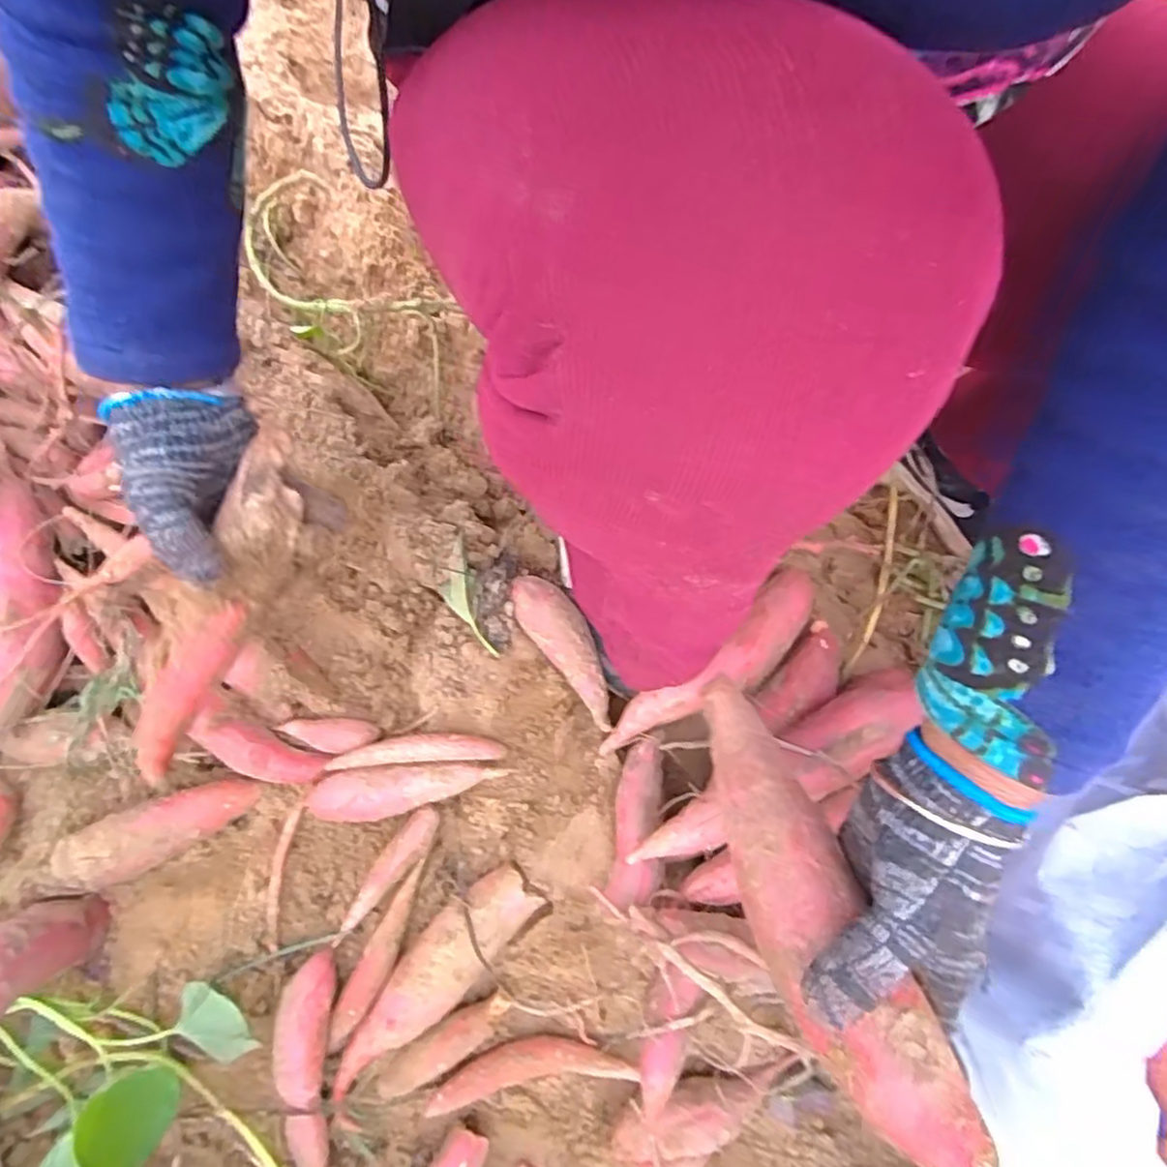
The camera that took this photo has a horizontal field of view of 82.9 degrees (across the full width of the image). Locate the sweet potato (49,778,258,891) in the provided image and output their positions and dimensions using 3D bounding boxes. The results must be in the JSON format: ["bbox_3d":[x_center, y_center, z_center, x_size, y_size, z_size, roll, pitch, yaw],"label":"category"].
[{"bbox_3d":[-0.317,0.184,0.493,0.132,0.034,0.041,-21,77,-30],"label":"sweet potato"}]

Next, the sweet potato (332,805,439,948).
[{"bbox_3d":[-0.153,0.225,0.518,0.028,0.022,0.129,37,96,7],"label":"sweet potato"}]

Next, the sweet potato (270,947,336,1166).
[{"bbox_3d":[-0.203,0.355,0.478,0.034,0.032,0.152,-1,76,-2],"label":"sweet potato"}]

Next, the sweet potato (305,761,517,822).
[{"bbox_3d":[-0.138,0.160,0.512,0.155,0.029,0.038,-6,76,-3],"label":"sweet potato"}]

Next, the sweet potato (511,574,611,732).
[{"bbox_3d":[-0.010,0.051,0.539,0.041,0.034,0.133,-37,80,-10],"label":"sweet potato"}]

